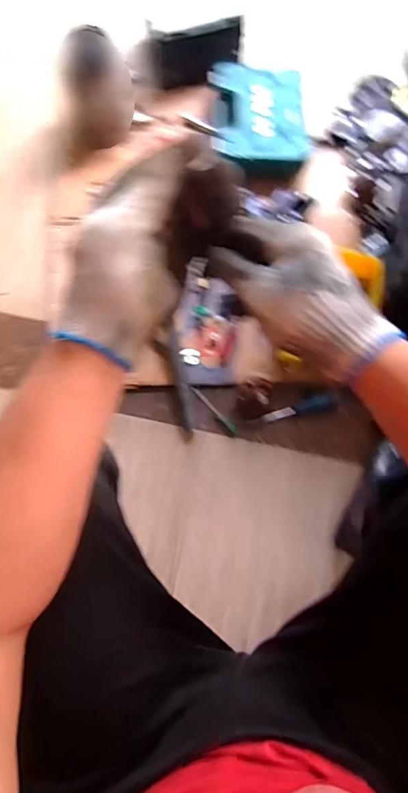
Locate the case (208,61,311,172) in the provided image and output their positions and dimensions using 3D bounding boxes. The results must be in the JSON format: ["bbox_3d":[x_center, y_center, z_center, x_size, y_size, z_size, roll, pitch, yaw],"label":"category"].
[{"bbox_3d":[0.117,-0.577,0.952,0.189,0.064,0.243,-2,77,-2],"label":"case"}]

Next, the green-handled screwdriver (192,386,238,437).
[{"bbox_3d":[0.019,0.027,0.853,0.115,0.013,0.019,41,79,8],"label":"green-handled screwdriver"}]

